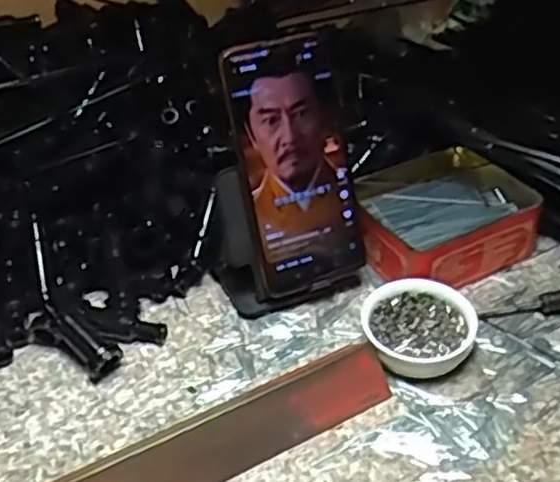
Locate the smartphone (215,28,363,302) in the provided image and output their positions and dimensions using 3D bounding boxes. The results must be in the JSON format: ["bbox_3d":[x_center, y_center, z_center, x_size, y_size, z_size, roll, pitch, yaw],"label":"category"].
[{"bbox_3d":[0.013,-0.051,0.489,0.080,0.164,0.016,-17,16,-17],"label":"smartphone"}]

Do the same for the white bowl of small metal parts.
[{"bbox_3d":[0.089,0.054,0.470,0.067,0.023,0.064,-2,38,2],"label":"white bowl of small metal parts"}]

